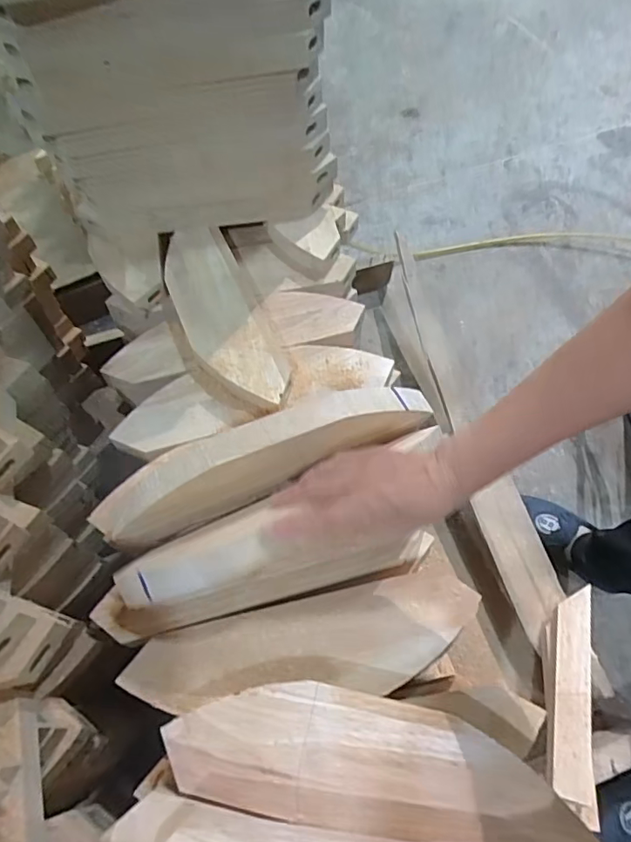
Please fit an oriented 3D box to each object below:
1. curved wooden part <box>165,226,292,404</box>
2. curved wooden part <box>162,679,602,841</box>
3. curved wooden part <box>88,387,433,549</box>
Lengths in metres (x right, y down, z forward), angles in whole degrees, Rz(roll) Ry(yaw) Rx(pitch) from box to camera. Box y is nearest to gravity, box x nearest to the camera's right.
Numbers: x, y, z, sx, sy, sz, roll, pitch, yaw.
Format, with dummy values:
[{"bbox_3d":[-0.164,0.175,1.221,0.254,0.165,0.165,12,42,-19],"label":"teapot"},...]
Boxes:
[{"bbox_3d":[-0.116,-0.136,0.635,0.095,0.034,0.290,-23,62,-10],"label":"curved wooden part"},{"bbox_3d":[0.043,0.260,0.396,0.317,0.029,0.091,4,60,7],"label":"curved wooden part"},{"bbox_3d":[-0.052,0.035,0.505,0.348,0.092,0.045,-20,61,-8],"label":"curved wooden part"}]

